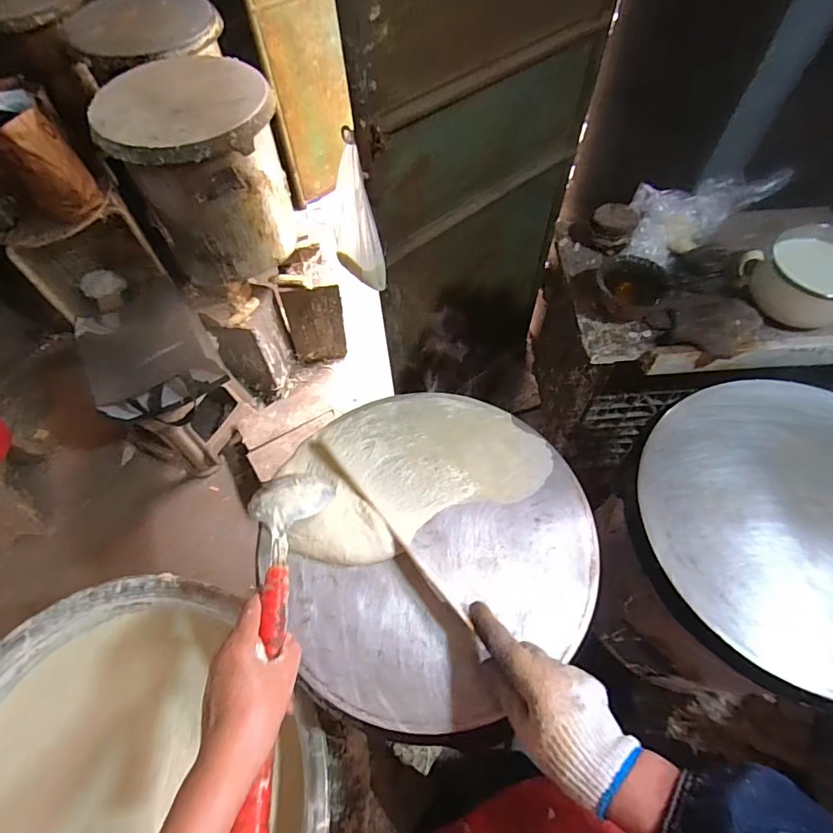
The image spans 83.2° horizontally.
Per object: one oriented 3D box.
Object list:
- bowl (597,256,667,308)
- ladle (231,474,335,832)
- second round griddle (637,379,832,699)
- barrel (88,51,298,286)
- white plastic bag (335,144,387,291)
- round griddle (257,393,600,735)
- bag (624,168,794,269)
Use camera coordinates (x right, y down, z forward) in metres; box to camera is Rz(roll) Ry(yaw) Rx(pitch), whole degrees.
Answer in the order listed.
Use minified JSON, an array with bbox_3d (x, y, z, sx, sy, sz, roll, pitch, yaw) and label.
[{"bbox_3d":[0.342,-0.211,0.752,0.100,0.051,0.103,0,60,0],"label":"bowl"},{"bbox_3d":[-0.140,0.216,0.470,0.082,0.049,0.343,-1,59,0],"label":"ladle"},{"bbox_3d":[0.481,0.118,0.563,0.379,0.030,0.379,0,60,0],"label":"second round griddle"},{"bbox_3d":[-0.558,-0.650,1.288,0.397,0.446,0.416,-19,62,-11],"label":"barrel"},{"bbox_3d":[-0.112,-0.364,0.896,0.074,0.251,0.096,-27,63,-15],"label":"white plastic bag"},{"bbox_3d":[0.022,0.133,0.547,0.355,0.039,0.375,-1,59,1],"label":"round griddle"},{"bbox_3d":[0.468,-0.340,0.777,0.260,0.102,0.109,-19,59,6],"label":"bag"}]

